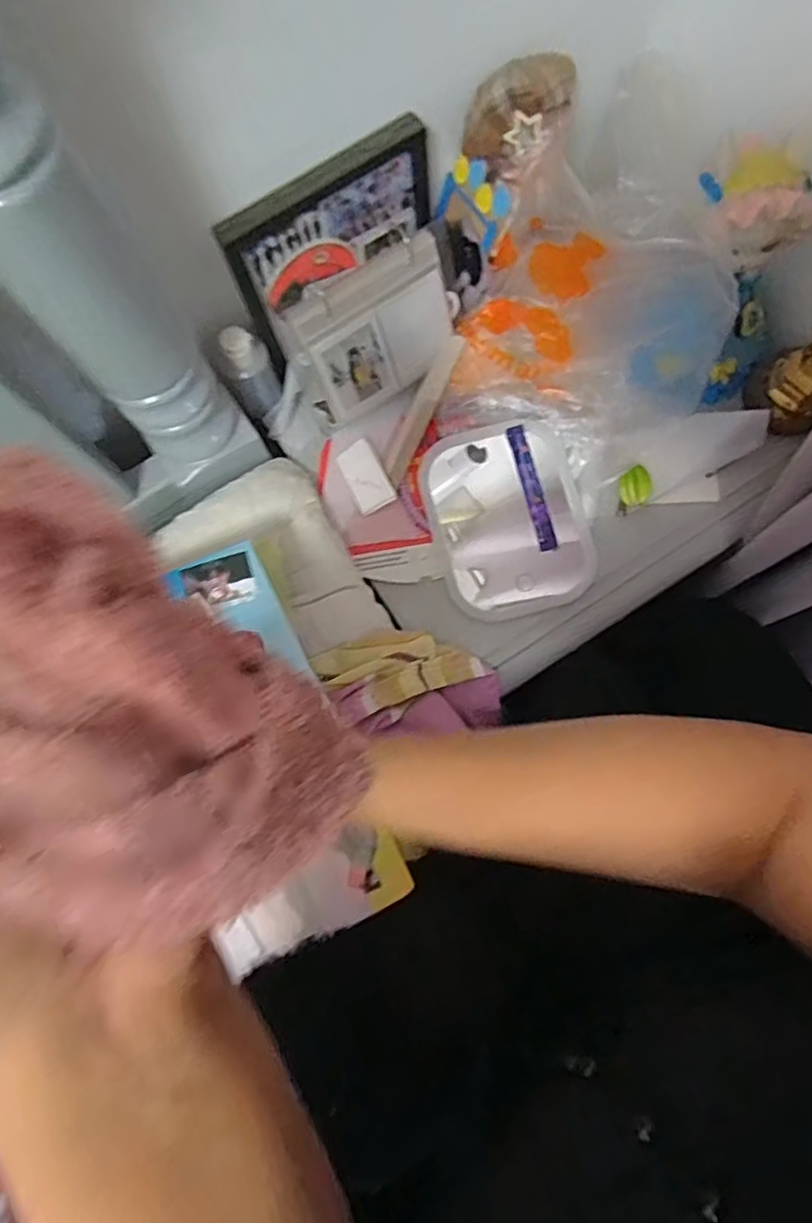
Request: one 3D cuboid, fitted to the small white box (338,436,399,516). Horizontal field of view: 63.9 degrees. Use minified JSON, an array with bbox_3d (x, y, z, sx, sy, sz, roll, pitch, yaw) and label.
[{"bbox_3d":[-0.039,-0.130,0.617,0.036,0.013,0.070,-27,80,-4],"label":"small white box"}]

